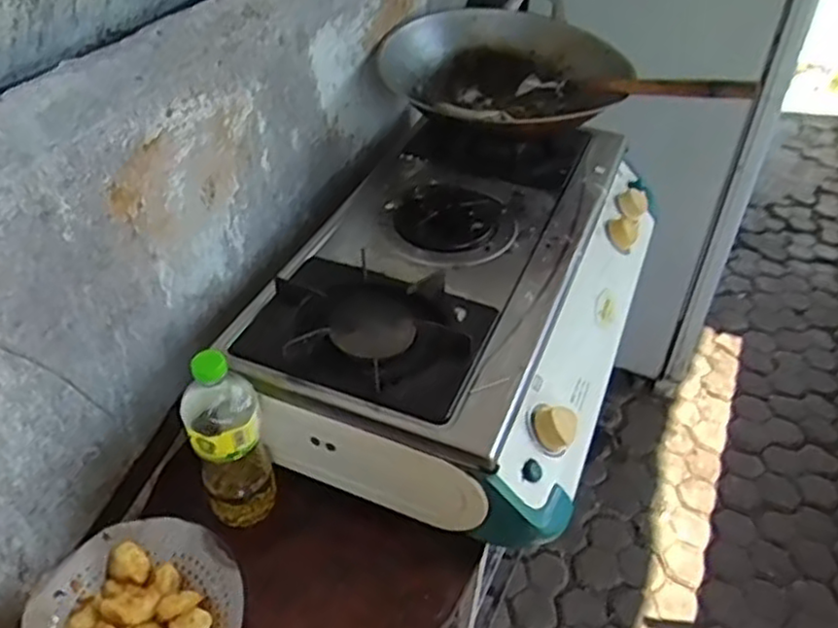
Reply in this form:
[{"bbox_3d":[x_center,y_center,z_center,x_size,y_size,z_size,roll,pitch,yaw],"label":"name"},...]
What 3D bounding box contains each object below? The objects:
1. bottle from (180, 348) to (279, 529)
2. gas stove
[{"bbox_3d":[-0.196,0.129,0.744,0.076,0.220,0.069,-12,43,-16],"label":"bottle"},{"bbox_3d":[0.073,-0.066,0.974,0.416,0.150,0.660,16,43,15],"label":"gas stove"}]

